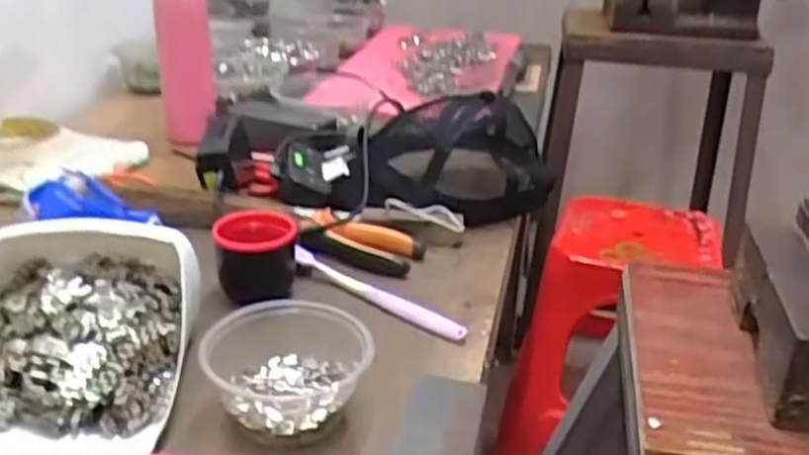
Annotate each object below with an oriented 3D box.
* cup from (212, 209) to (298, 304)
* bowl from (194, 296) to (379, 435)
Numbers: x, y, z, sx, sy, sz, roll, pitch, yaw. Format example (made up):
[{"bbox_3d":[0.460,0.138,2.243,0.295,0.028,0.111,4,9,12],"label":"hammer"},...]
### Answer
[{"bbox_3d":[-0.122,0.026,0.646,0.065,0.067,0.060,-2,27,-12],"label":"cup"},{"bbox_3d":[-0.077,0.093,0.514,0.103,0.049,0.090,-1,27,-10],"label":"bowl"}]

